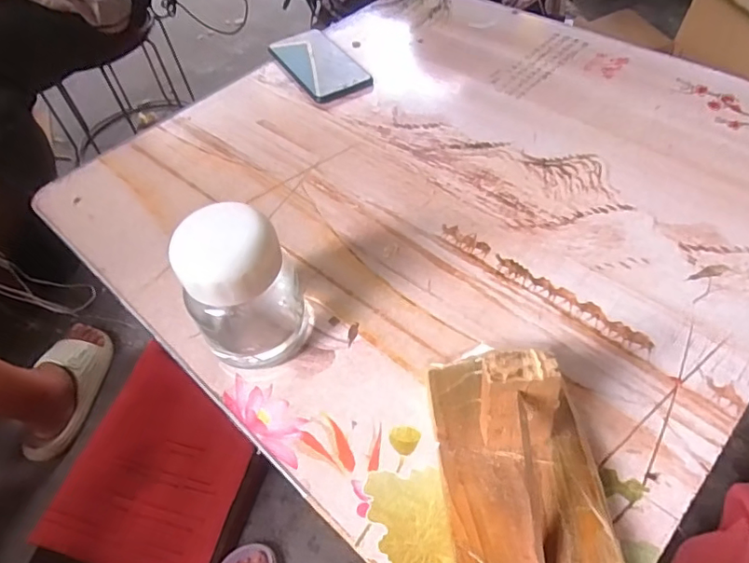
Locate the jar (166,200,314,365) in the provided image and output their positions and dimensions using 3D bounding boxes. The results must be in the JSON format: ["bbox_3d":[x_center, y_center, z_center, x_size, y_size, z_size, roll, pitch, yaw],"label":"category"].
[{"bbox_3d":[-0.094,-0.005,0.377,0.080,0.110,0.090,-18,51,-7],"label":"jar"}]

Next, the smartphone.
[{"bbox_3d":[-0.067,-0.264,0.658,0.075,0.013,0.150,-28,53,-14],"label":"smartphone"}]

